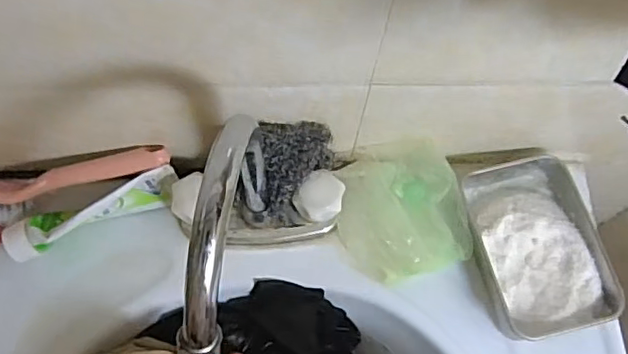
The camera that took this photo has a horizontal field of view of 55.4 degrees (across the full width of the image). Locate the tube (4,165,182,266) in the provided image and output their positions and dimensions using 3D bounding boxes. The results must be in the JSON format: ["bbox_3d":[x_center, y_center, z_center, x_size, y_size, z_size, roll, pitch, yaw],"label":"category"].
[{"bbox_3d":[-0.185,0.028,0.501,0.145,0.044,0.029,-22,73,-11],"label":"tube"}]

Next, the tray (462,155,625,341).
[{"bbox_3d":[0.189,0.058,0.513,0.098,0.031,0.147,-13,71,-7],"label":"tray"}]

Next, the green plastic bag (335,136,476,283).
[{"bbox_3d":[0.077,0.030,0.524,0.107,0.041,0.113,-7,70,-5],"label":"green plastic bag"}]

